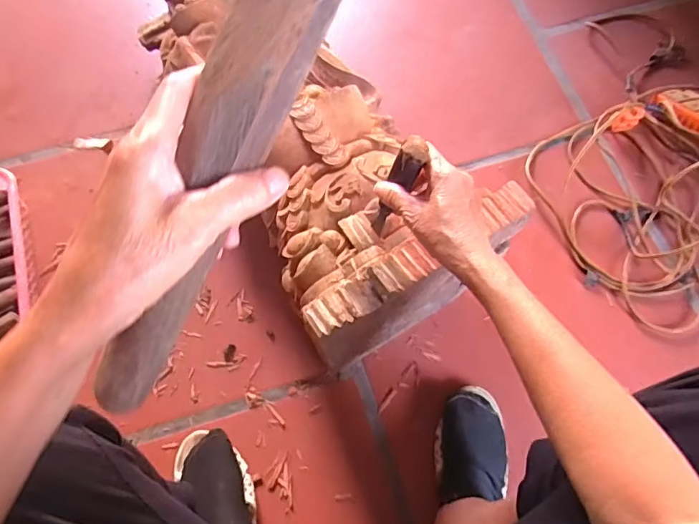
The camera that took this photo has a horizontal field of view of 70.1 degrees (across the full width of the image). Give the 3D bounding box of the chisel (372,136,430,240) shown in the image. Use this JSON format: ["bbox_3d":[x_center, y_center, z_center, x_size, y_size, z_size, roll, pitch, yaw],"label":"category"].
[{"bbox_3d":[0.044,-0.067,0.501,0.024,0.154,0.026,5,64,-10],"label":"chisel"}]

